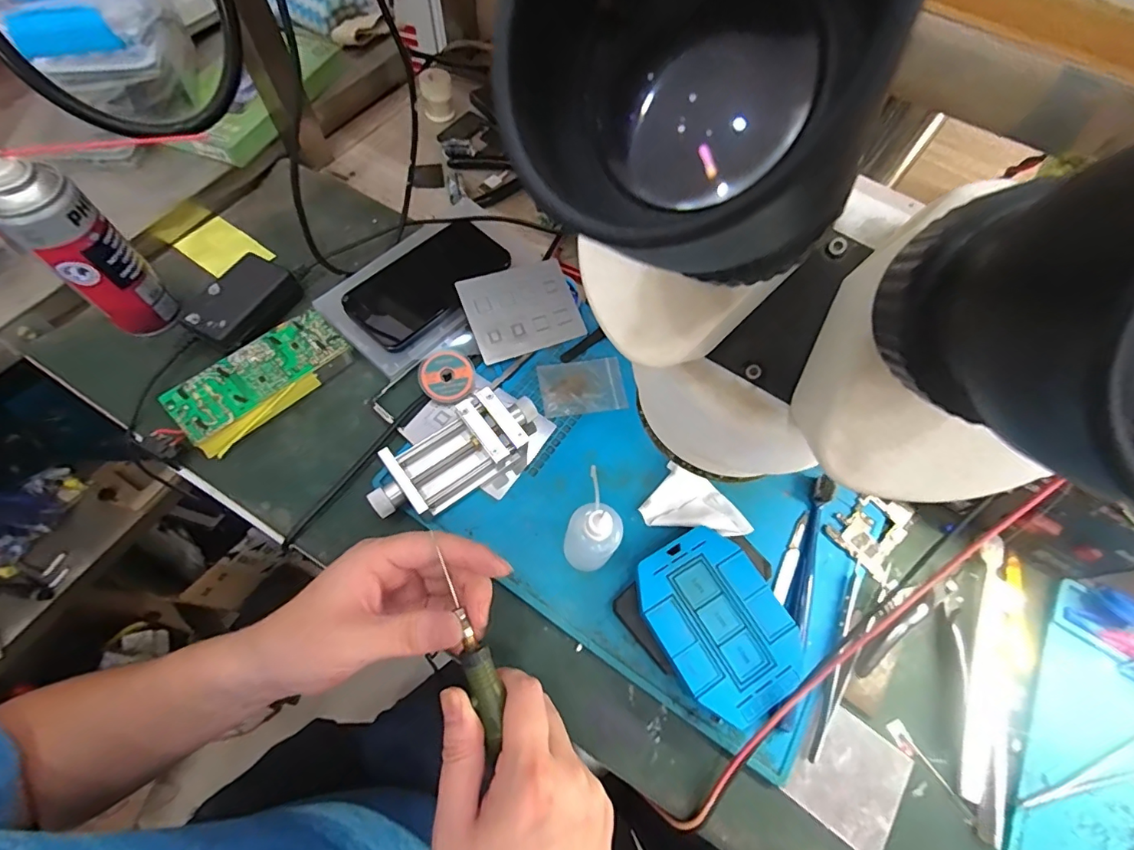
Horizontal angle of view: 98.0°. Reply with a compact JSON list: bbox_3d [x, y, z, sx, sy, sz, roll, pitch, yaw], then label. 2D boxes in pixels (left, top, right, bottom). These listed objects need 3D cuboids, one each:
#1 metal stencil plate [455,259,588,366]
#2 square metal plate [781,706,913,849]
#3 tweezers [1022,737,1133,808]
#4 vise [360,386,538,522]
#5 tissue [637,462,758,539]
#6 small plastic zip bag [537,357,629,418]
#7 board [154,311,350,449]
[{"bbox_3d":[-0.041,-0.105,0.450,0.098,0.005,0.081,-21,83,-15],"label":"metal stencil plate"},{"bbox_3d":[0.185,0.230,0.322,0.064,0.007,0.067,37,69,14],"label":"square metal plate"},{"bbox_3d":[0.349,0.233,0.324,0.113,0.005,0.018,-18,67,-10],"label":"tweezers"},{"bbox_3d":[-0.085,0.022,0.381,0.136,0.033,0.055,-34,71,-17],"label":"vise"},{"bbox_3d":[0.101,0.058,0.386,0.077,0.019,0.051,10,65,2],"label":"tissue"},{"bbox_3d":[0.014,-0.033,0.435,0.072,0.004,0.051,-8,66,-6],"label":"small plastic zip bag"},{"bbox_3d":[-0.251,-0.039,0.407,0.134,0.027,0.055,-41,73,-19],"label":"board"}]

